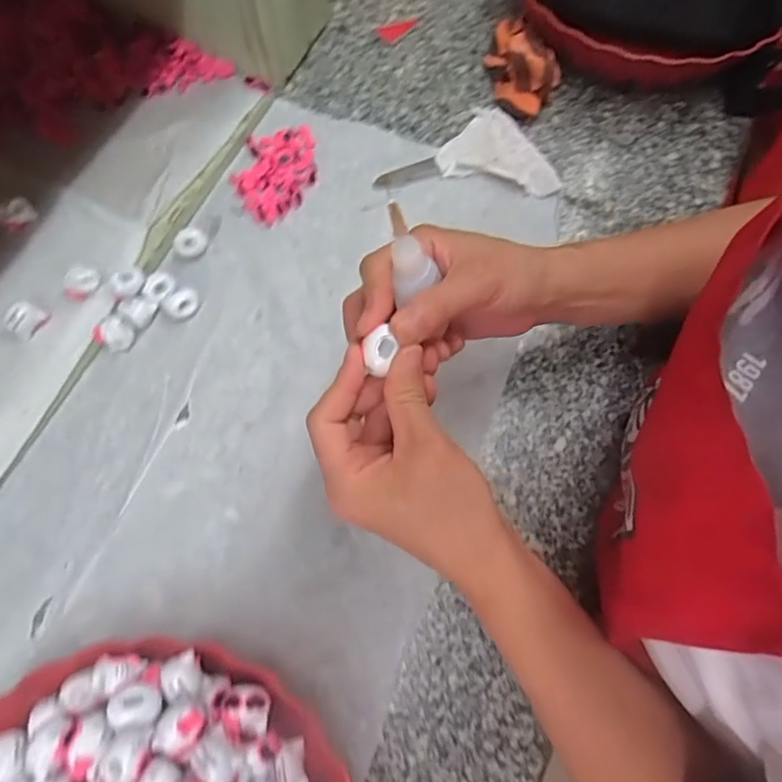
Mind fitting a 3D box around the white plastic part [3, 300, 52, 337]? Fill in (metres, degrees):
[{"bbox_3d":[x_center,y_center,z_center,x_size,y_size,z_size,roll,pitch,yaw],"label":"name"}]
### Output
[{"bbox_3d":[-0.260,-0.052,0.391,0.020,0.017,0.023,20,72,7],"label":"white plastic part"}]

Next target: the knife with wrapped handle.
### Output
[{"bbox_3d":[0.067,-0.208,0.471,0.147,0.009,0.088,6,70,2],"label":"knife with wrapped handle"}]

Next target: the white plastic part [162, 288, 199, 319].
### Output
[{"bbox_3d":[-0.159,-0.066,0.417,0.020,0.018,0.023,36,74,12],"label":"white plastic part"}]

